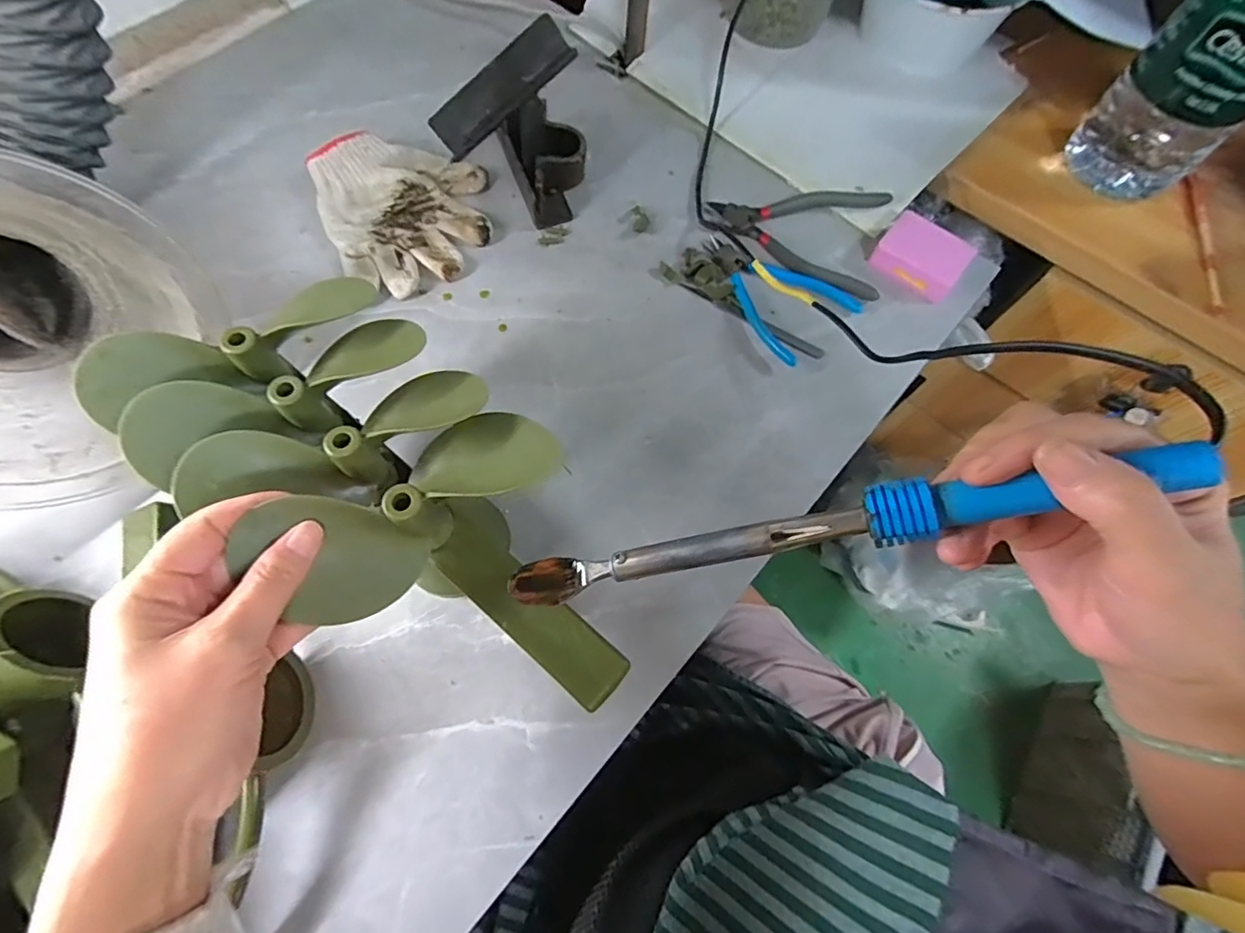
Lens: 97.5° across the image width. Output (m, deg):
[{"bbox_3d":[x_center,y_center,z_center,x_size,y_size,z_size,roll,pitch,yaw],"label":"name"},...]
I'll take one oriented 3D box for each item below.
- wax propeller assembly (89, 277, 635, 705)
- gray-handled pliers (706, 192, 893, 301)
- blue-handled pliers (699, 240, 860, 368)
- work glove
[{"bbox_3d":[-0.125,0.007,0.304,0.313,0.068,0.146,36,72,2],"label":"wax propeller assembly"},{"bbox_3d":[0.176,-0.238,0.525,0.172,0.010,0.128,27,70,10],"label":"gray-handled pliers"},{"bbox_3d":[0.128,-0.159,0.489,0.097,0.015,0.141,-42,74,-15],"label":"blue-handled pliers"},{"bbox_3d":[-0.202,-0.245,0.518,0.147,0.032,0.177,-22,70,-9],"label":"work glove"}]

